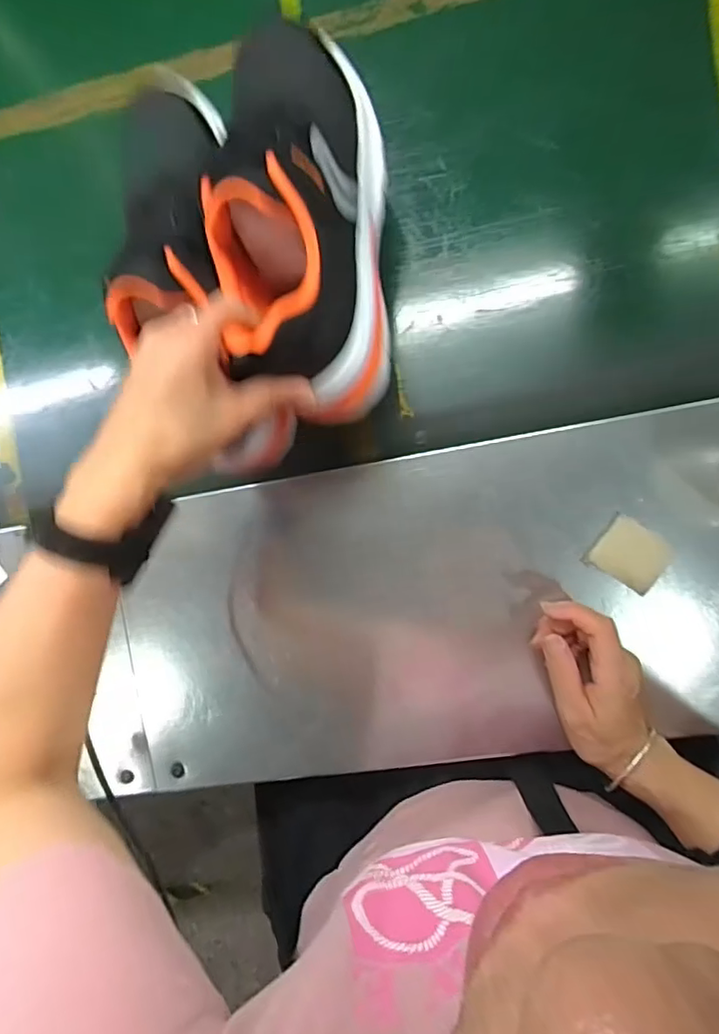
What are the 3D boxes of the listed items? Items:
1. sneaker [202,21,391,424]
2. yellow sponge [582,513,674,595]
[{"bbox_3d":[-0.040,-0.202,0.369,0.100,0.105,0.261,-5,82,10],"label":"sneaker"},{"bbox_3d":[0.221,0.030,0.463,0.055,0.020,0.047,32,97,5],"label":"yellow sponge"}]

